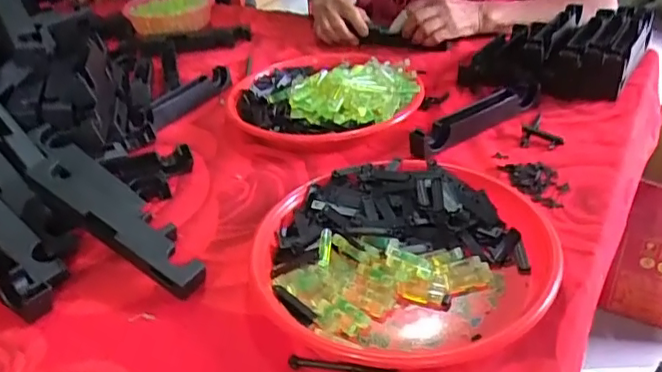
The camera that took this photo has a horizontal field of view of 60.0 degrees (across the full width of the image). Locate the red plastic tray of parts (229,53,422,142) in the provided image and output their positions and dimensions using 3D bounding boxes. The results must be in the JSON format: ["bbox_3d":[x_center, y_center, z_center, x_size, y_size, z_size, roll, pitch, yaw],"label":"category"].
[{"bbox_3d":[-0.013,-0.124,0.747,0.240,0.048,0.242,21,43,34],"label":"red plastic tray of parts"}]

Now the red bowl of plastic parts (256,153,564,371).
[{"bbox_3d":[0.062,0.054,0.496,0.241,0.037,0.252,-4,35,3],"label":"red bowl of plastic parts"}]

